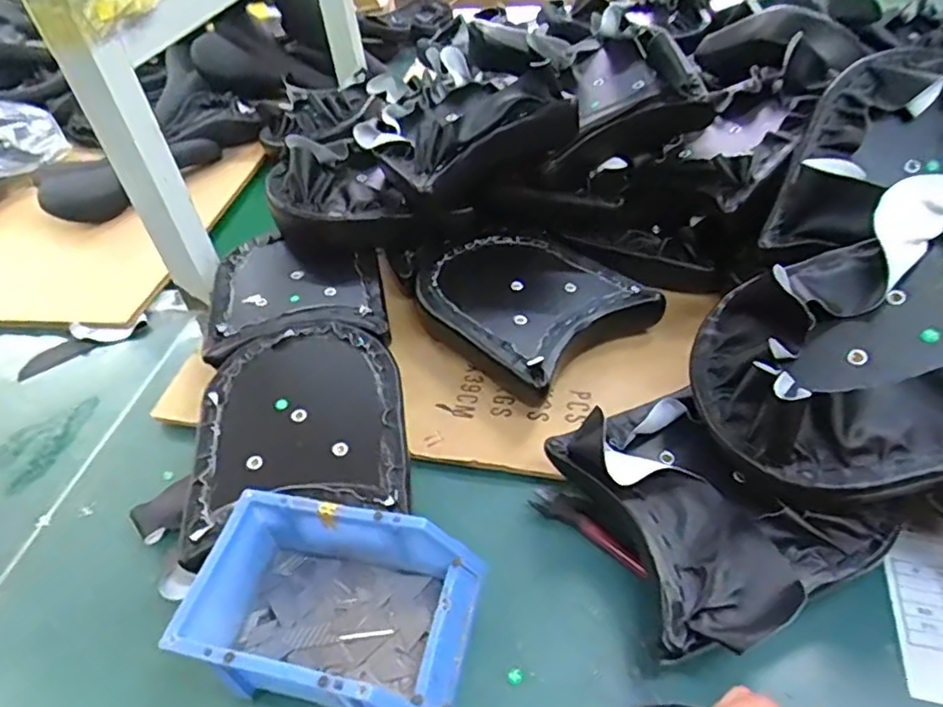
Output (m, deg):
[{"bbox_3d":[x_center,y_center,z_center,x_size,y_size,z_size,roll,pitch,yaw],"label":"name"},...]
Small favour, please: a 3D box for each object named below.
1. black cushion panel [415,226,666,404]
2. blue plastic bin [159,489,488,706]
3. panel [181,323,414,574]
[{"bbox_3d":[0.054,-0.058,0.667,0.195,0.051,0.233,-33,50,-25],"label":"black cushion panel"},{"bbox_3d":[-0.090,0.174,0.448,0.179,0.077,0.126,7,46,14],"label":"blue plastic bin"},{"bbox_3d":[-0.145,0.055,0.547,0.173,0.023,0.202,-11,44,-4],"label":"panel"}]

